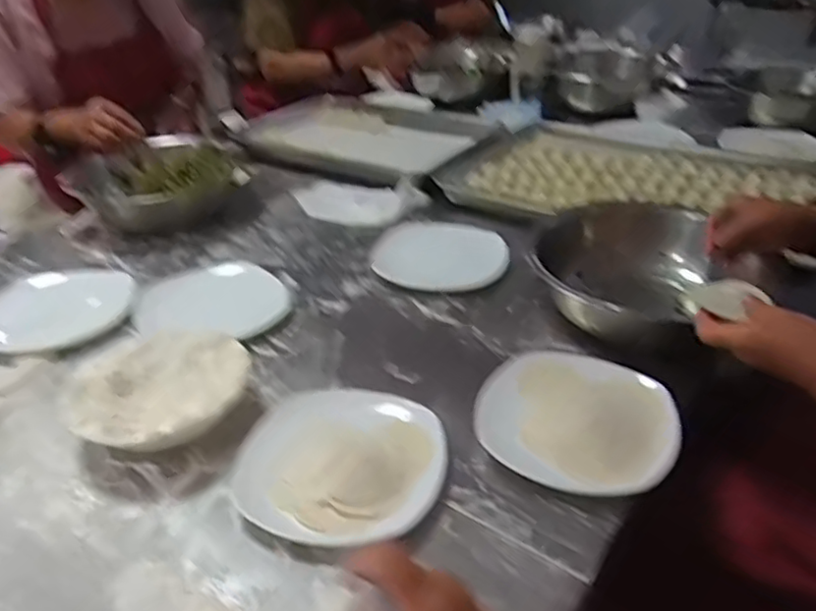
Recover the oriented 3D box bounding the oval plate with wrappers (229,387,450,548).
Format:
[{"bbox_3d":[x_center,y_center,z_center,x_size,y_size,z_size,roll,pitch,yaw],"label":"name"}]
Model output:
[{"bbox_3d":[-0.063,0.138,0.594,0.189,0.031,0.178,9,35,15],"label":"oval plate with wrappers"}]

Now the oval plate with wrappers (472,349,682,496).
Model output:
[{"bbox_3d":[0.162,0.103,0.631,0.182,0.039,0.184,13,36,20],"label":"oval plate with wrappers"}]

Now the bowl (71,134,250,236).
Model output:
[{"bbox_3d":[-0.407,-0.220,1.108,0.257,0.100,0.228,-10,35,-13],"label":"bowl"}]

